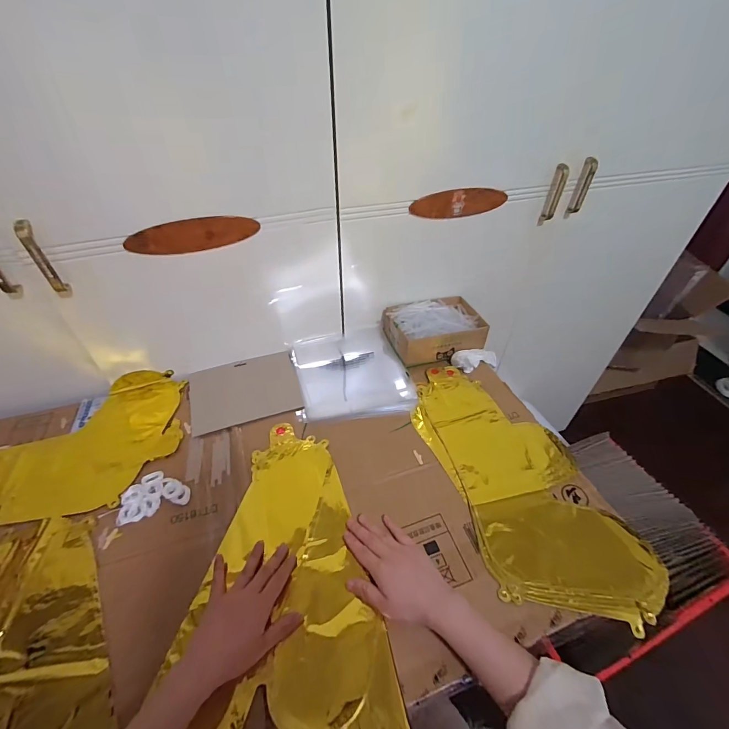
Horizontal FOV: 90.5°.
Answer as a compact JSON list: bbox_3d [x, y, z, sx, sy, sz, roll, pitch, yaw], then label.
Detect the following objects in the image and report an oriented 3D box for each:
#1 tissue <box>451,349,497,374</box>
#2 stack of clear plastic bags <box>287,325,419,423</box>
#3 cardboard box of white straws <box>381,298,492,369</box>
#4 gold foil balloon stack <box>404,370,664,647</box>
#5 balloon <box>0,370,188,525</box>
[{"bbox_3d":[0.233,-0.010,0.748,0.103,0.040,0.035,-4,40,-24],"label":"tissue"},{"bbox_3d":[-0.029,0.010,0.717,0.213,0.023,0.231,-10,45,-10],"label":"stack of clear plastic bags"},{"bbox_3d":[0.148,-0.074,0.770,0.189,0.084,0.133,-14,46,-14],"label":"cardboard box of white straws"},{"bbox_3d":[0.236,0.161,0.571,0.218,0.018,0.433,-13,45,-13],"label":"gold foil balloon stack"},{"bbox_3d":[-0.524,0.146,0.600,0.419,0.039,0.273,-11,45,-11],"label":"balloon"}]

